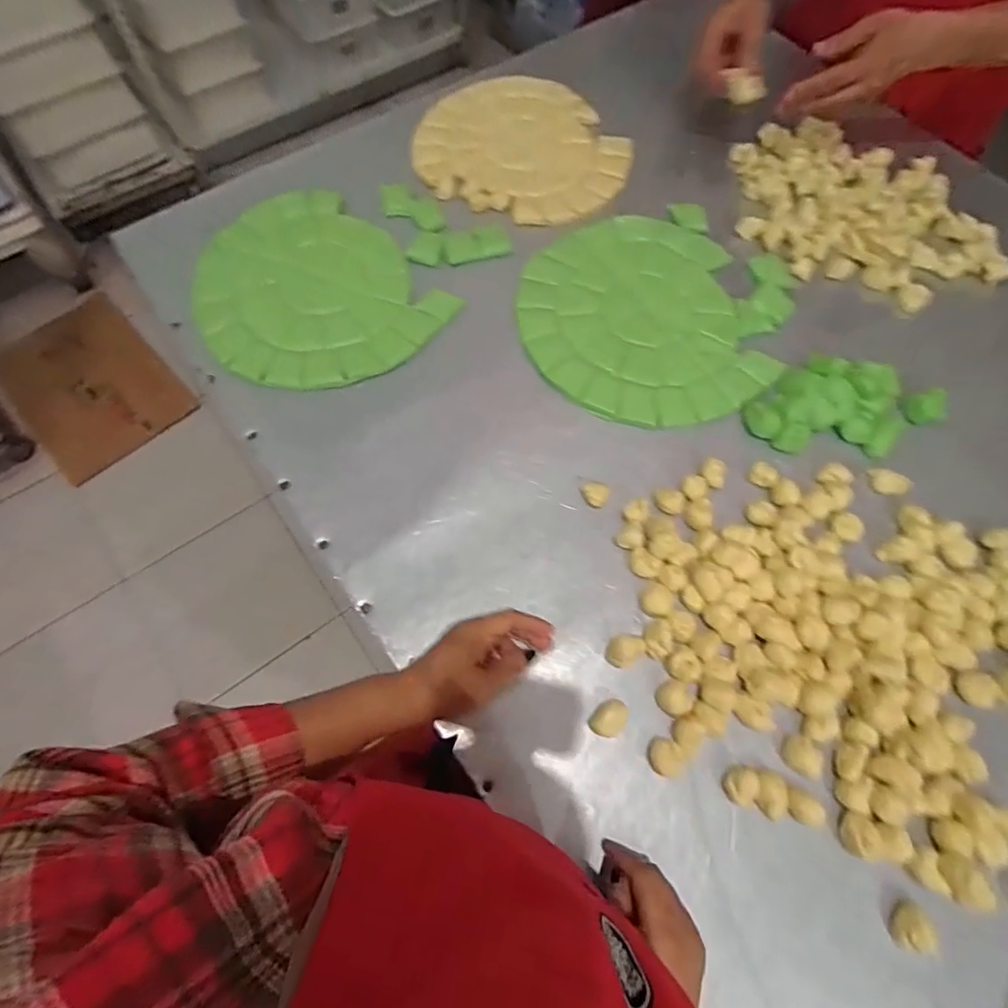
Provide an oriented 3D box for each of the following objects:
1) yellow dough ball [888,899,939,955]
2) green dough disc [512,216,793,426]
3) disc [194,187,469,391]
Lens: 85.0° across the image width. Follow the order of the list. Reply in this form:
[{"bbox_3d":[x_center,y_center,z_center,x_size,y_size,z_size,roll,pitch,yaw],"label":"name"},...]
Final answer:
[{"bbox_3d":[0.331,0.342,0.444,0.027,0.018,0.034,17,68,5],"label":"yellow dough ball"},{"bbox_3d":[0.158,-0.230,0.670,0.266,0.013,0.298,-13,70,-6],"label":"green dough disc"},{"bbox_3d":[-0.240,-0.260,0.684,0.262,0.018,0.308,-39,74,-16],"label":"disc"}]

